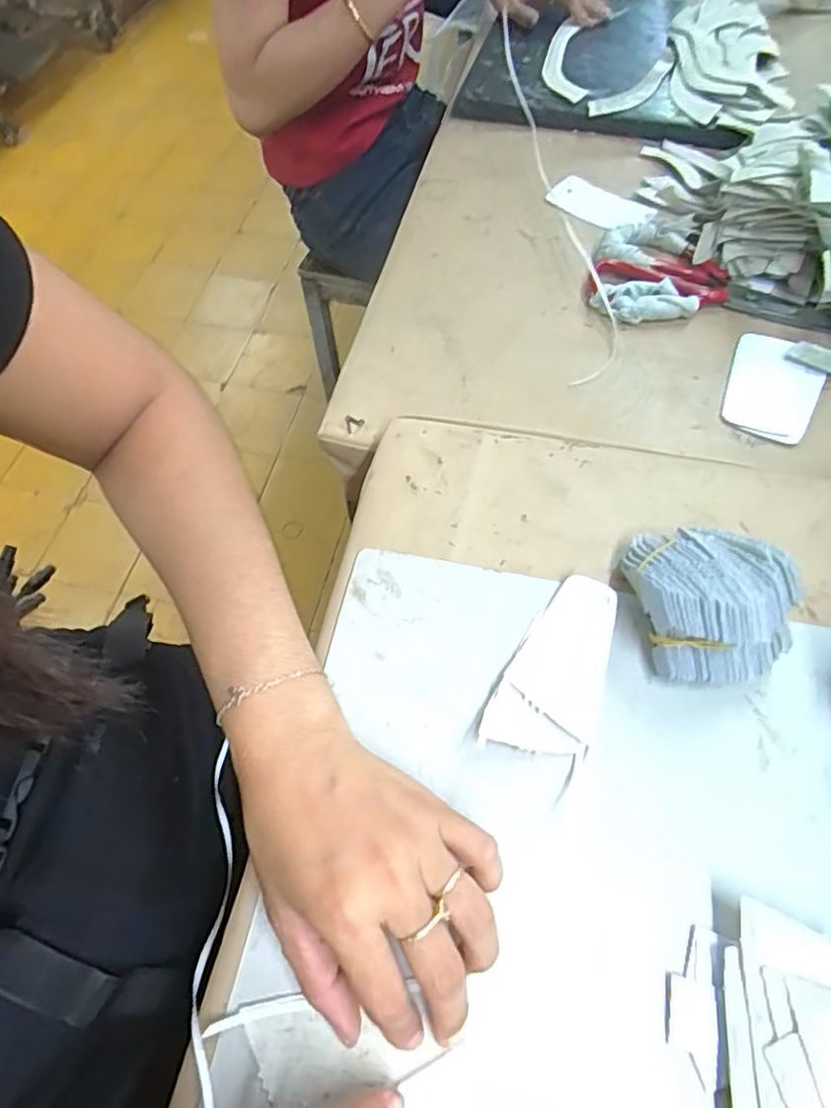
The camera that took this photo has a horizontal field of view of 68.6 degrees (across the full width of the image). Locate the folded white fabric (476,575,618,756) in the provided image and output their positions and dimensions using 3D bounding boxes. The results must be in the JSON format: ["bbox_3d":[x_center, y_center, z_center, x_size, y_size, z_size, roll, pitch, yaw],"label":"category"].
[{"bbox_3d":[0.080,0.061,0.332,0.050,0.010,0.108,25,64,15],"label":"folded white fabric"}]

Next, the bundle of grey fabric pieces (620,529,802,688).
[{"bbox_3d":[0.157,0.021,0.329,0.070,0.052,0.092,-11,60,-4],"label":"bundle of grey fabric pieces"}]

